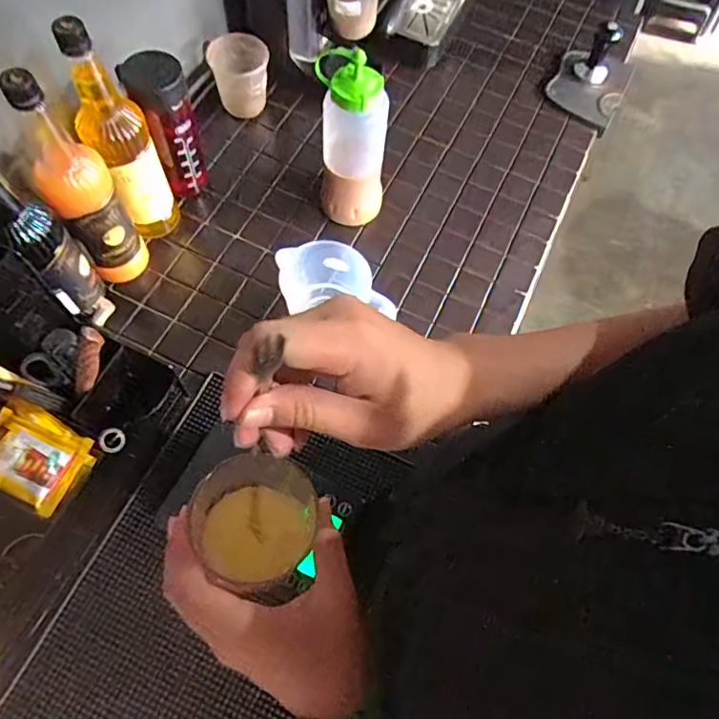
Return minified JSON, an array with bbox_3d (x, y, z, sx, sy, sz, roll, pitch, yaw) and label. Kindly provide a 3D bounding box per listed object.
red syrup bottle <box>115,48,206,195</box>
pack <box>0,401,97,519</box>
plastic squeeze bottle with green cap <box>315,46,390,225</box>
[{"bbox_3d":[-0.253,-0.303,0.706,0.062,0.187,0.076,40,70,15],"label":"red syrup bottle"},{"bbox_3d":[-0.316,0.093,0.513,0.105,0.015,0.078,26,67,10],"label":"pack"},{"bbox_3d":[-0.009,-0.274,0.683,0.084,0.238,0.078,4,65,0],"label":"plastic squeeze bottle with green cap"}]

